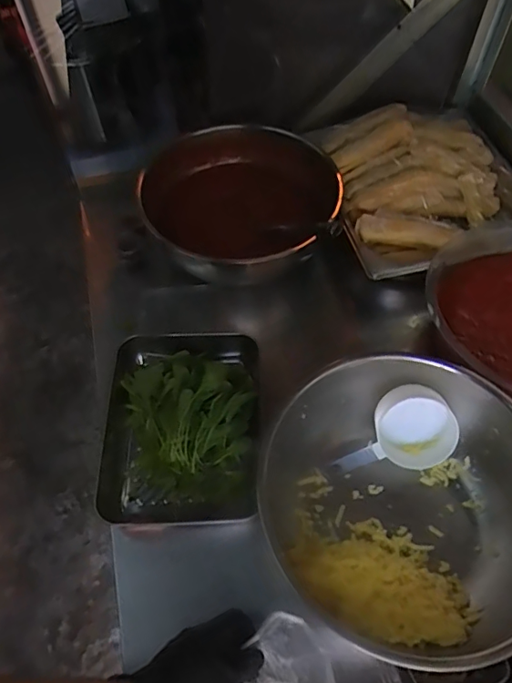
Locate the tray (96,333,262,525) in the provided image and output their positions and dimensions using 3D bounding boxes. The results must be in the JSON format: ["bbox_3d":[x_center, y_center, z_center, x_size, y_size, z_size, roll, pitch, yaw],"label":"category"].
[{"bbox_3d":[-0.098,0.105,0.651,0.201,0.049,0.253,2,57,3],"label":"tray"}]

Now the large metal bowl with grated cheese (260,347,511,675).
[{"bbox_3d":[0.159,0.171,0.553,0.287,0.111,0.301,-1,57,1],"label":"large metal bowl with grated cheese"}]

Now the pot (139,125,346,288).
[{"bbox_3d":[-0.019,-0.216,0.793,0.305,0.110,0.269,35,64,22],"label":"pot"}]

